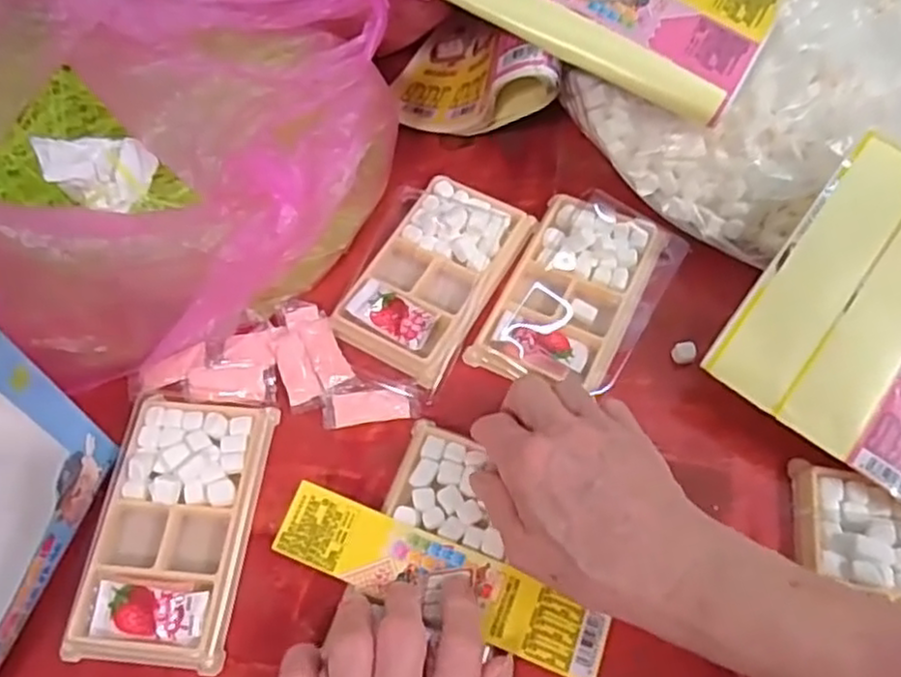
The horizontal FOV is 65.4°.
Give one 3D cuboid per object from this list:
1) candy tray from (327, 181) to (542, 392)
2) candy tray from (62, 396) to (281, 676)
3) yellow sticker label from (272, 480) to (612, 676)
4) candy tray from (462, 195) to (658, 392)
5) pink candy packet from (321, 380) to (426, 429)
[{"bbox_3d":[-0.009,-0.042,0.441,0.082,0.018,0.135,27,66,16],"label":"candy tray"},{"bbox_3d":[-0.145,0.098,0.372,0.076,0.021,0.136,3,62,5],"label":"candy tray"},{"bbox_3d":[-0.006,0.119,0.348,0.167,0.009,0.037,20,65,12],"label":"yellow sticker label"},{"bbox_3d":[0.072,-0.029,0.432,0.075,0.014,0.131,24,65,15],"label":"candy tray"},{"bbox_3d":[-0.045,0.036,0.408,0.057,0.004,0.027,-8,62,-1],"label":"pink candy packet"}]

